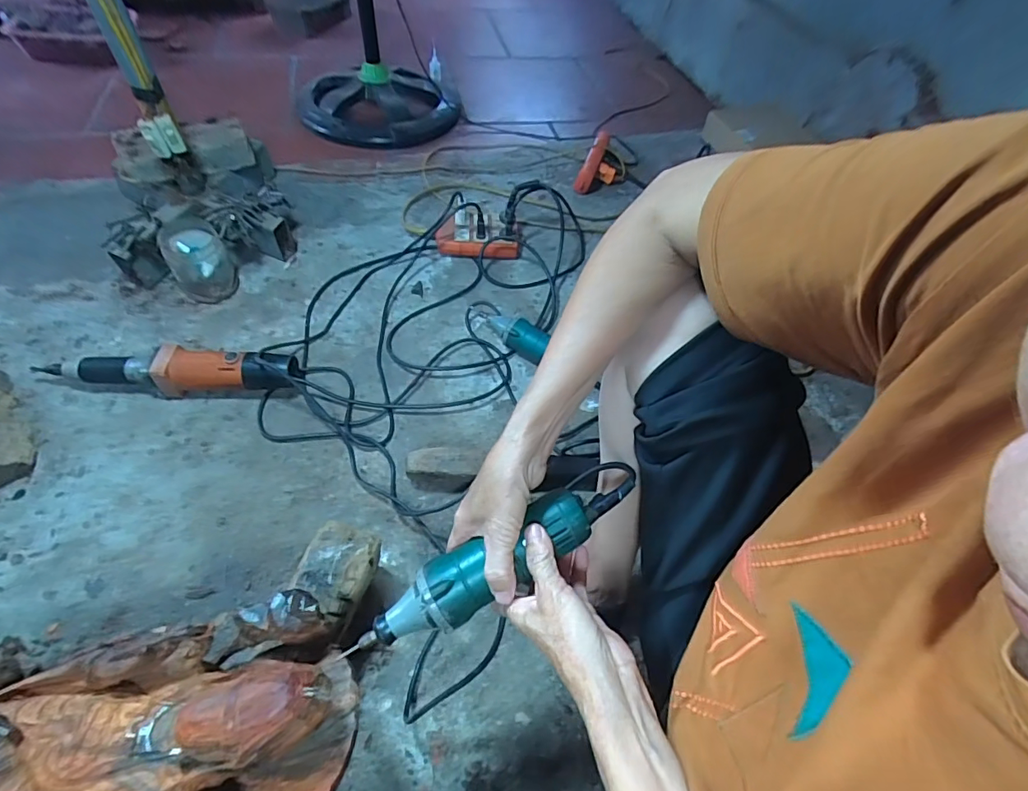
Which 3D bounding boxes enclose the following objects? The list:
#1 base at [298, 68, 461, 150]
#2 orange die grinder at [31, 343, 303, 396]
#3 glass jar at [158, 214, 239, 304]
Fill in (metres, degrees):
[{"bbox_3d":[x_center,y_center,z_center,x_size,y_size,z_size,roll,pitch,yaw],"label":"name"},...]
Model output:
[{"bbox_3d":[-0.405,-0.891,1.488,0.478,0.078,0.376,-3,54,-10],"label":"base"},{"bbox_3d":[-0.547,-0.039,0.771,0.402,0.075,0.065,-1,54,-6],"label":"orange die grinder"},{"bbox_3d":[-0.578,-0.251,0.897,0.098,0.129,0.098,2,54,-3],"label":"glass jar"}]

